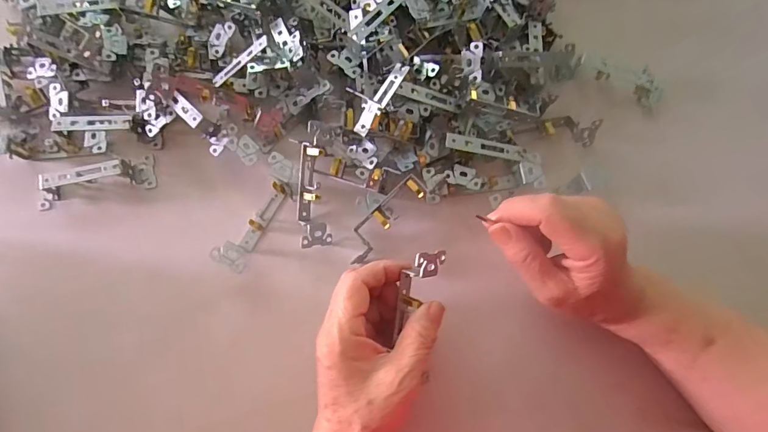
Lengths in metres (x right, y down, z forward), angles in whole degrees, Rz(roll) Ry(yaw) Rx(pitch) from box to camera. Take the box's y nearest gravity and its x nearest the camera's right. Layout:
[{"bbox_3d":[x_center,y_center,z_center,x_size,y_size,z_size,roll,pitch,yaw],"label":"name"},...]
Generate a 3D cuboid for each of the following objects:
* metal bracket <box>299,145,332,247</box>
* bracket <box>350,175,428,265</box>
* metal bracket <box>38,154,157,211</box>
[{"bbox_3d":[-0.066,-0.018,0.371,0.029,0.027,0.087,-3,95,-46],"label":"metal bracket"},{"bbox_3d":[0.000,0.003,0.363,0.024,0.020,0.091,43,101,8],"label":"bracket"},{"bbox_3d":[-0.261,-0.034,0.373,0.102,0.024,0.030,-11,78,-3],"label":"metal bracket"}]

